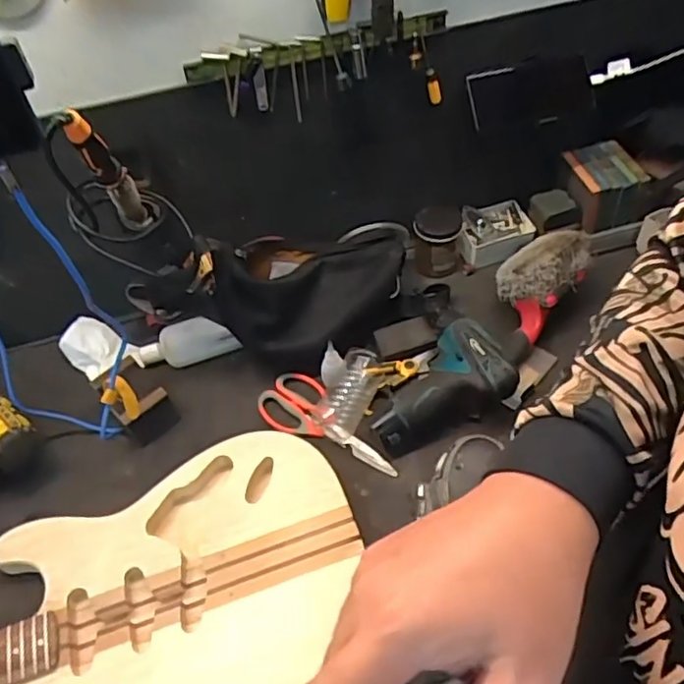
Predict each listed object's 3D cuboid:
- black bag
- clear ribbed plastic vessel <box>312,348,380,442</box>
[{"bbox_3d":[-0.035,-0.070,0.802,0.259,0.152,0.112,-14,50,-7],"label":"black bag"},{"bbox_3d":[0.009,0.060,0.773,0.051,0.050,0.124,19,54,20],"label":"clear ribbed plastic vessel"}]

